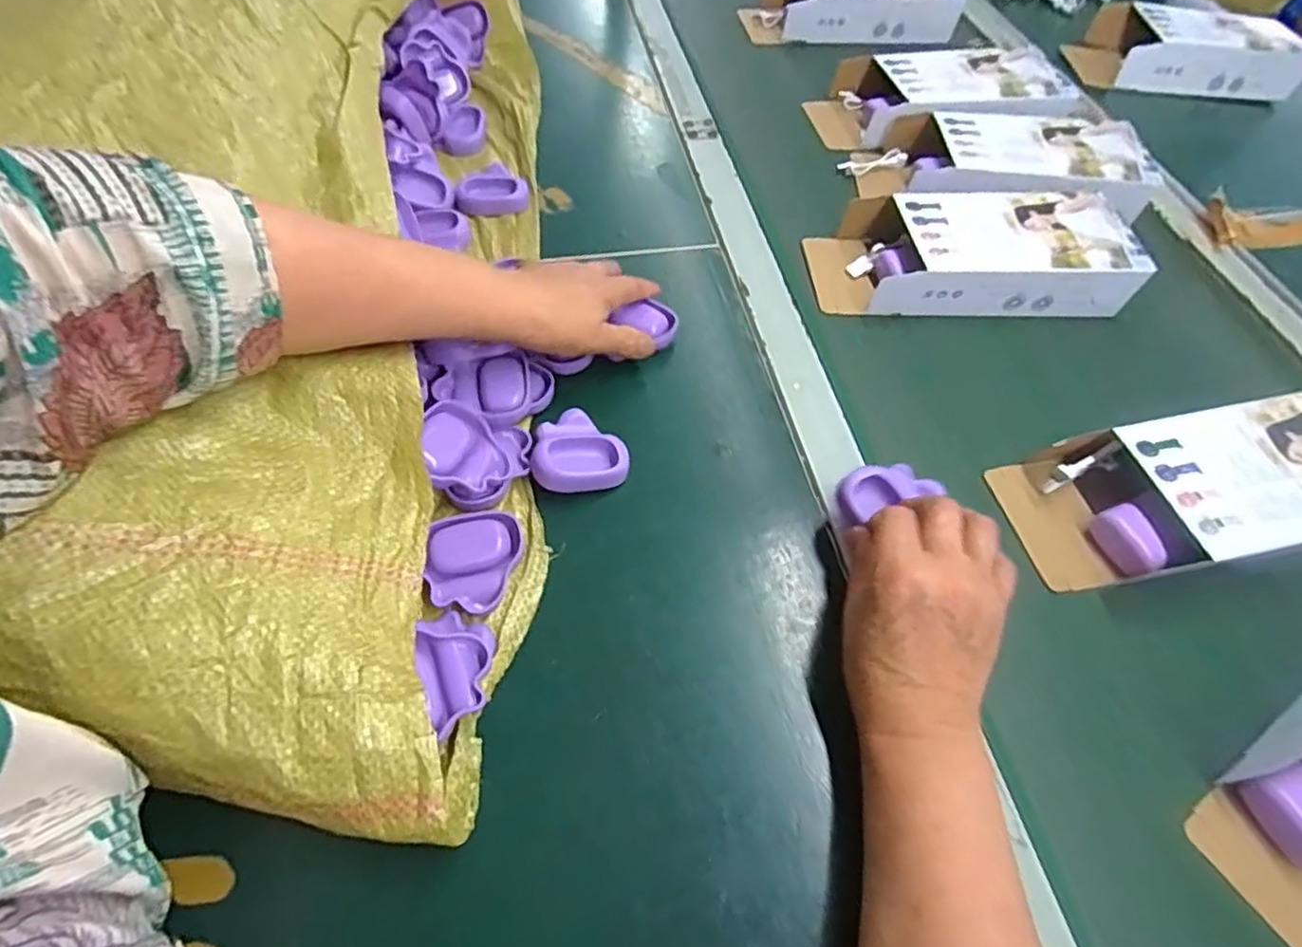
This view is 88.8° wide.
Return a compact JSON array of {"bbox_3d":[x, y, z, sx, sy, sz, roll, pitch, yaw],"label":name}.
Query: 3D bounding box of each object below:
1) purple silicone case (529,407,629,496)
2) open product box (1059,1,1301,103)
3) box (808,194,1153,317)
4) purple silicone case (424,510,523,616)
[{"bbox_3d":[-0.051,-0.014,0.444,0.061,0.023,0.058,-16,58,-16],"label":"purple silicone case"},{"bbox_3d":[0.615,-0.487,0.767,0.221,0.068,0.121,3,55,-3],"label":"open product box"},{"bbox_3d":[0.262,-0.178,0.551,0.243,0.068,0.110,3,55,-3],"label":"box"},{"bbox_3d":[-0.107,0.053,0.401,0.053,0.013,0.062,2,55,-4],"label":"purple silicone case"}]

